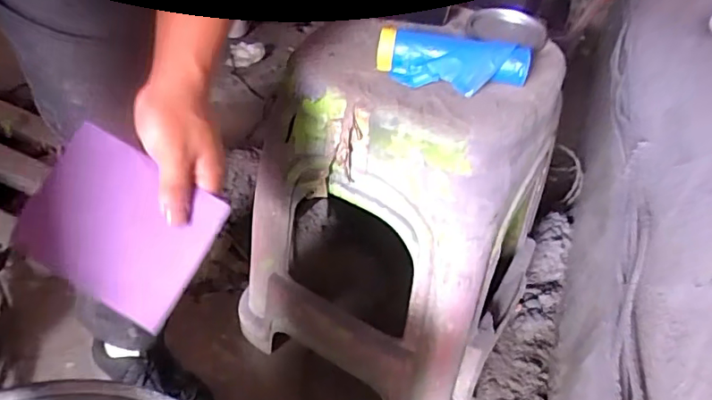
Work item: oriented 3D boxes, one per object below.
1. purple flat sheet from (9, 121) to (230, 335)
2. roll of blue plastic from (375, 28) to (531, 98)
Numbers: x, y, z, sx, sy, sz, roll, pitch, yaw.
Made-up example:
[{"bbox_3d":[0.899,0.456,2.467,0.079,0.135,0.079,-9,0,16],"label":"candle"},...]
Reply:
[{"bbox_3d":[-0.184,0.019,0.427,0.135,0.009,0.110,31,77,-4],"label":"purple flat sheet"},{"bbox_3d":[0.100,-0.143,0.574,0.157,0.044,0.047,10,40,6],"label":"roll of blue plastic"}]

